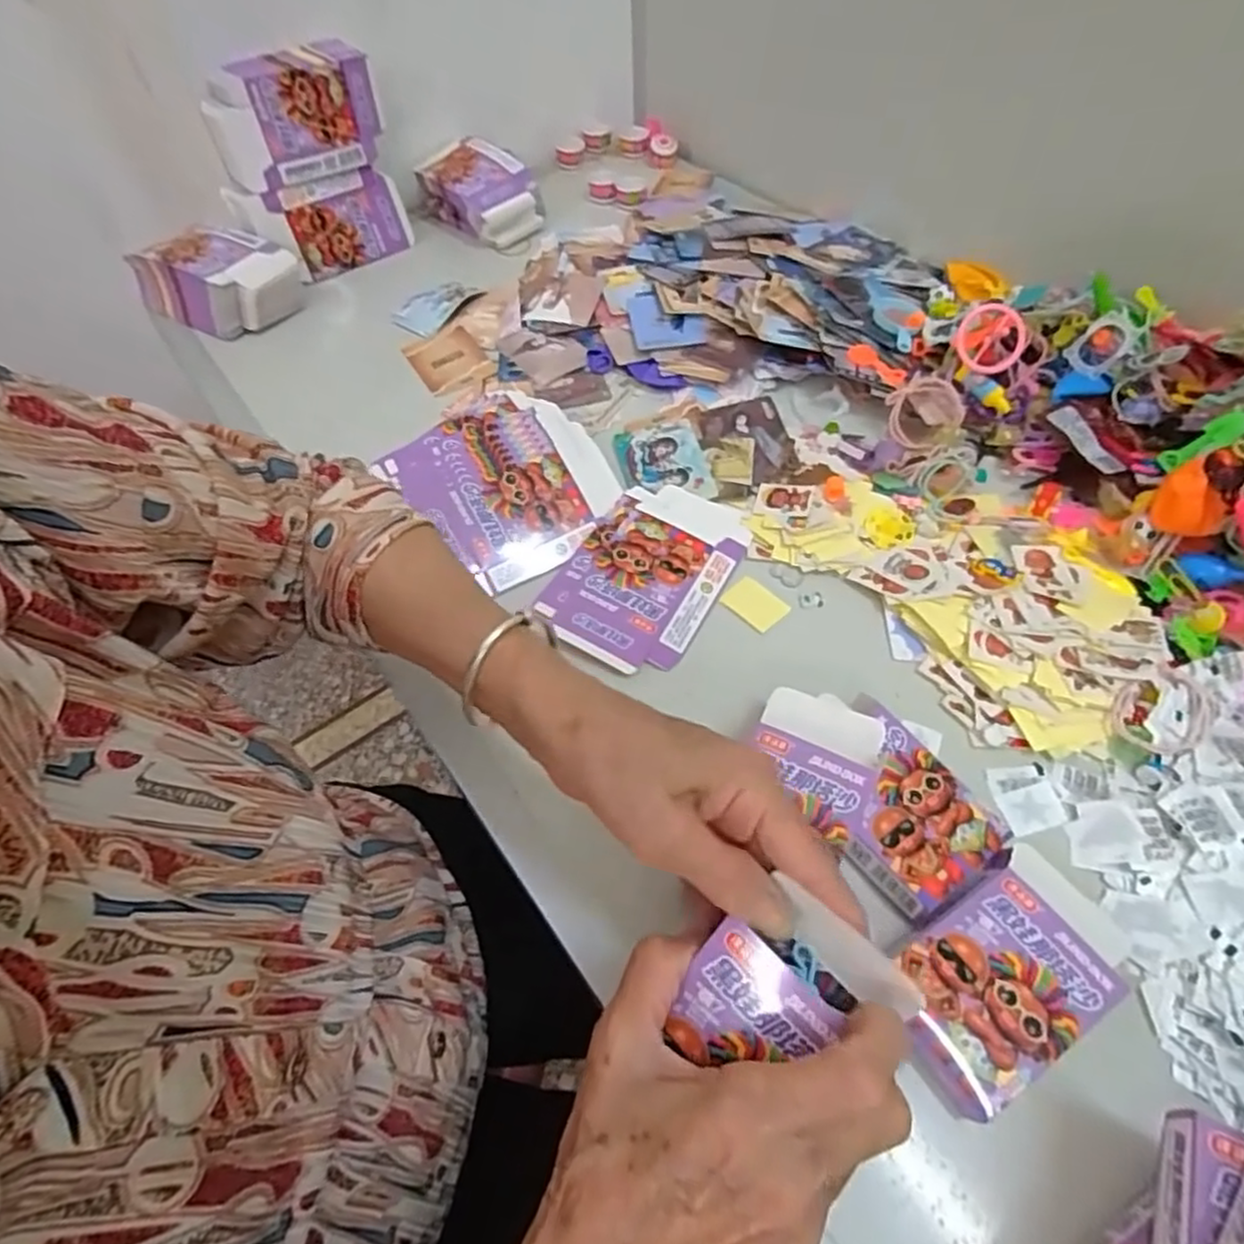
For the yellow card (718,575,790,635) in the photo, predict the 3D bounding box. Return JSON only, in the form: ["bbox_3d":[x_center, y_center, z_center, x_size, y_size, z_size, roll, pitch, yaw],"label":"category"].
[{"bbox_3d":[0.088,-0.012,0.469,0.029,0.004,0.039,-39,62,-20],"label":"yellow card"}]

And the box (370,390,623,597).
[{"bbox_3d":[-0.080,-0.105,0.509,0.133,0.017,0.136,-40,79,-20],"label":"box"}]

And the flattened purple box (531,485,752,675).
[{"bbox_3d":[0.018,-0.037,0.479,0.103,0.013,0.157,26,62,20],"label":"flattened purple box"}]

